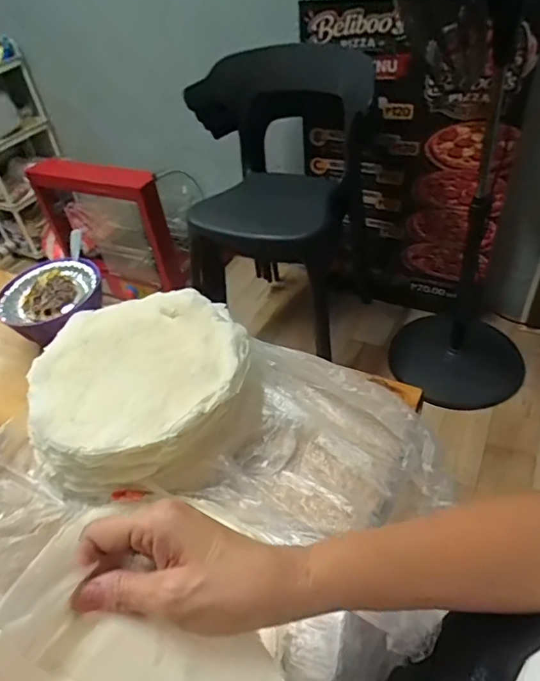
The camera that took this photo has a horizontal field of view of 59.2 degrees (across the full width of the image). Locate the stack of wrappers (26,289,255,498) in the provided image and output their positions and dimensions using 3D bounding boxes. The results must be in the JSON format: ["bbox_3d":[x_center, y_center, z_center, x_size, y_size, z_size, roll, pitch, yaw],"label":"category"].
[{"bbox_3d":[-0.139,0.043,0.515,0.227,0.070,0.210,-17,44,-9],"label":"stack of wrappers"}]

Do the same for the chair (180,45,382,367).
[{"bbox_3d":[0.037,-0.402,1.392,0.483,0.748,0.550,1,44,9],"label":"chair"}]

